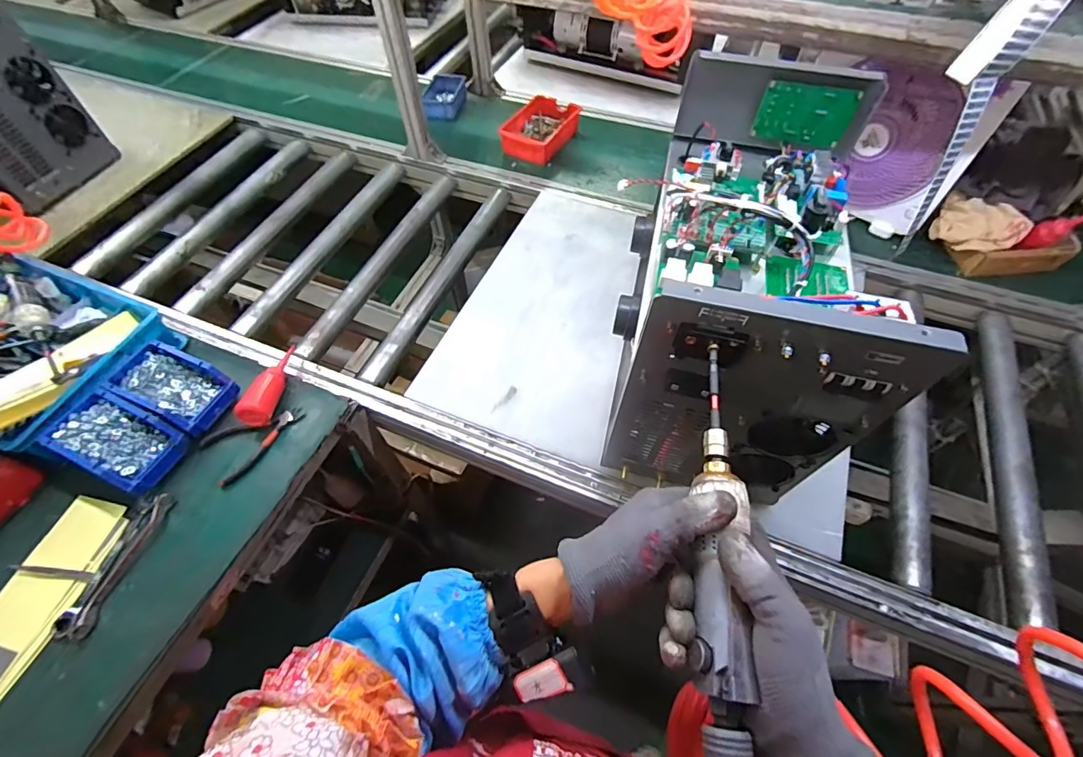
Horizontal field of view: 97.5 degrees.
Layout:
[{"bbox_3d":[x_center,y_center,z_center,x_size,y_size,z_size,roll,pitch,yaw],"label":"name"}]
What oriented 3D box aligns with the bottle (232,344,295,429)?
[{"bbox_3d":[-0.452,0.004,0.796,0.045,0.048,0.175,-1,42,2],"label":"bottle"}]

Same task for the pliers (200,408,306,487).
[{"bbox_3d":[-0.453,0.096,0.758,0.144,0.020,0.094,-33,62,-17],"label":"pliers"}]

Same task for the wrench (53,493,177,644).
[{"bbox_3d":[-0.583,0.254,0.658,0.046,0.015,0.191,10,58,8],"label":"wrench"}]

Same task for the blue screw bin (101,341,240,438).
[{"bbox_3d":[-0.600,0.013,0.777,0.163,0.057,0.109,20,60,14],"label":"blue screw bin"}]

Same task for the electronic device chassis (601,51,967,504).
[{"bbox_3d":[0.269,-0.135,0.647,0.263,0.338,0.472,11,58,9],"label":"electronic device chassis"}]

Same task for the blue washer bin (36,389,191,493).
[{"bbox_3d":[-0.646,0.095,0.722,0.160,0.063,0.108,20,60,14],"label":"blue washer bin"}]

